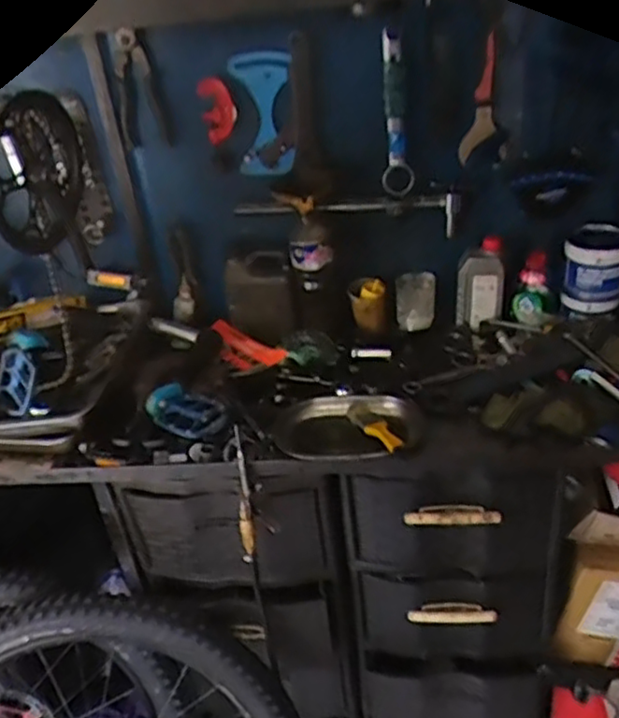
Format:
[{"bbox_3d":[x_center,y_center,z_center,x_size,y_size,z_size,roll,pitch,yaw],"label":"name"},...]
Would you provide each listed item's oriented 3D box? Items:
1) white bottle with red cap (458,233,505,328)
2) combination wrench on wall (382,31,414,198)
[{"bbox_3d":[0.310,-0.129,1.235,0.082,0.169,0.041,3,32,17],"label":"white bottle with red cap"},{"bbox_3d":[0.141,-0.397,1.112,0.048,0.255,0.019,-3,31,7],"label":"combination wrench on wall"}]

